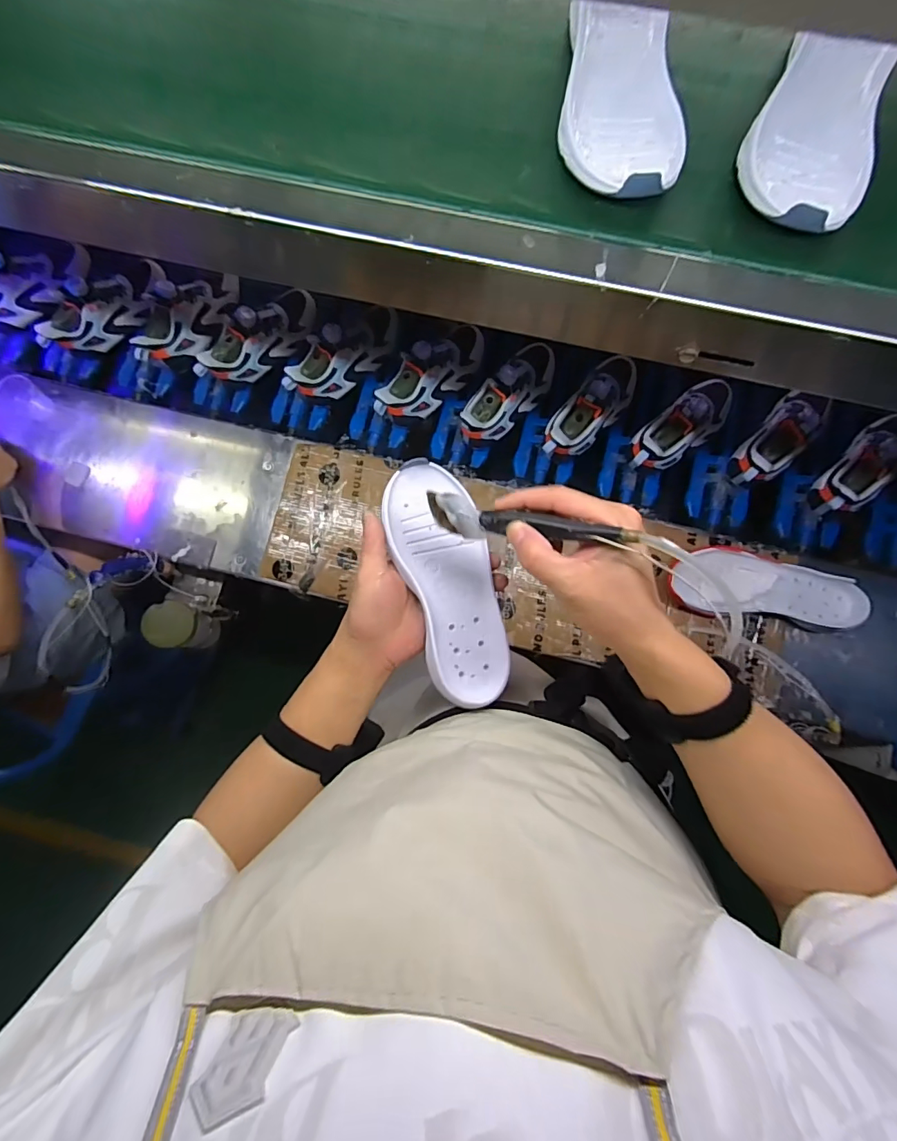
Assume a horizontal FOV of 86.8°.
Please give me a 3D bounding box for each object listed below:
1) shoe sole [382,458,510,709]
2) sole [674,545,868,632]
[{"bbox_3d":[0.002,0.011,0.416,0.076,0.029,0.207,-19,92,1],"label":"shoe sole"},{"bbox_3d":[0.434,0.023,0.649,0.233,0.036,0.094,8,84,4],"label":"sole"}]

